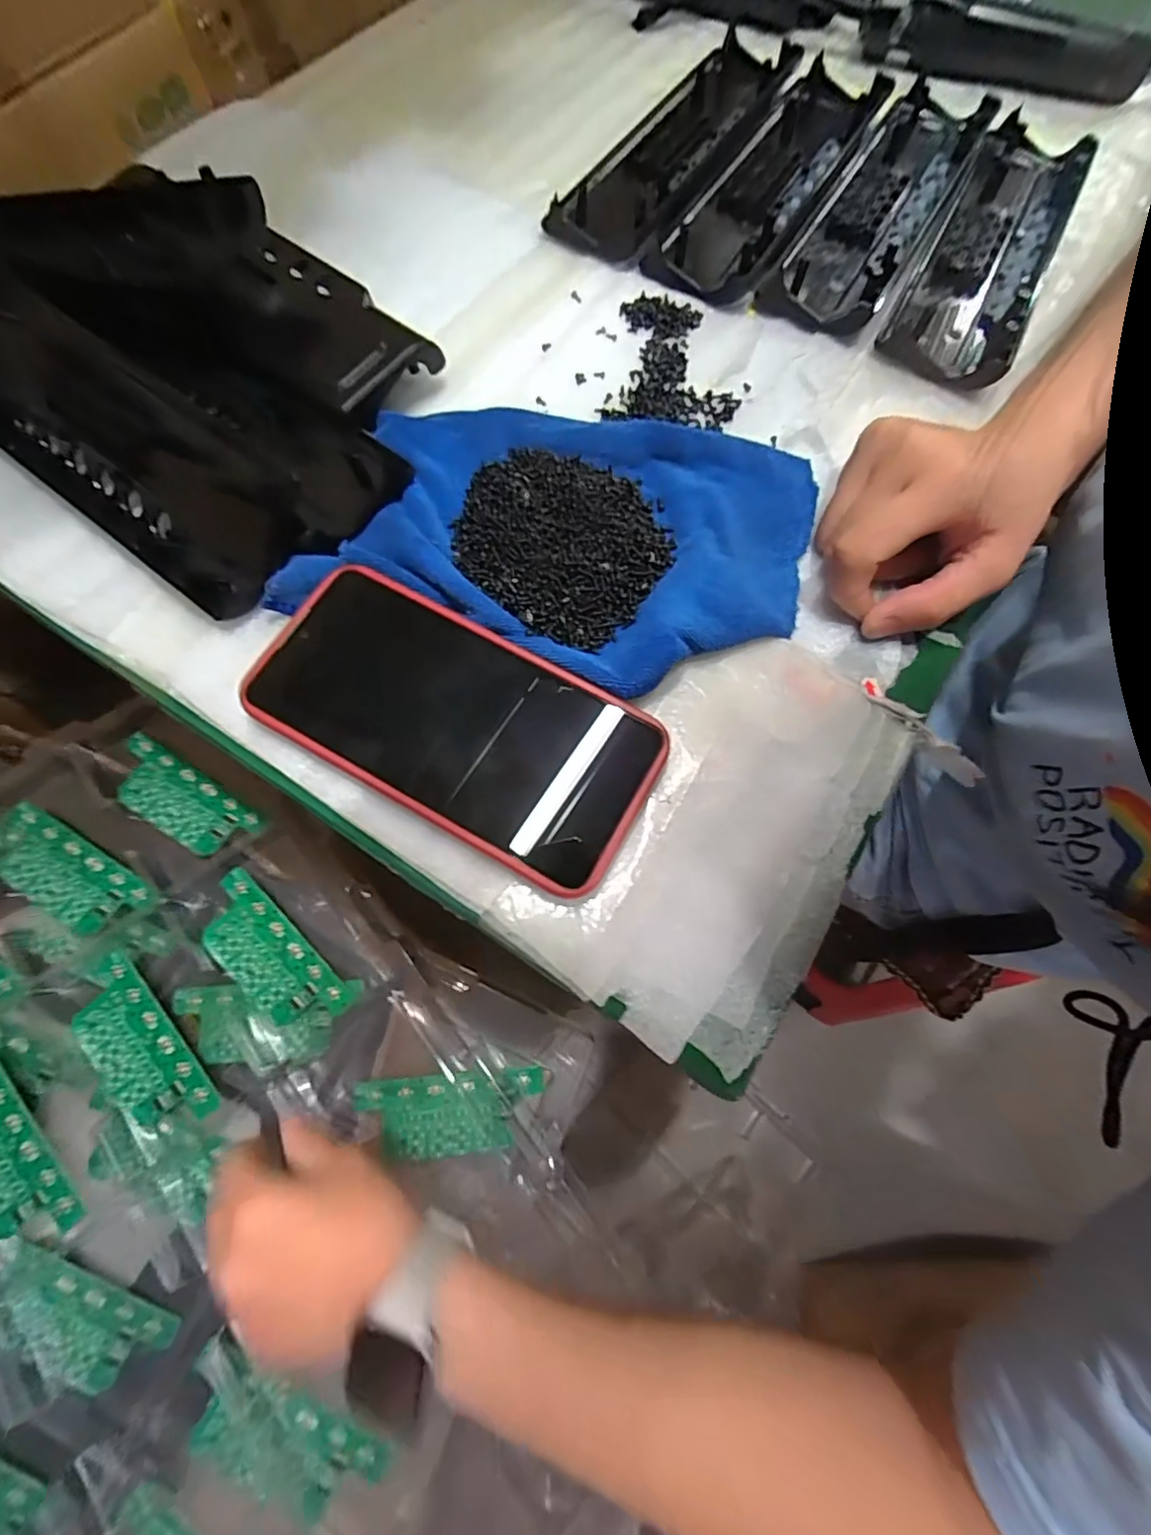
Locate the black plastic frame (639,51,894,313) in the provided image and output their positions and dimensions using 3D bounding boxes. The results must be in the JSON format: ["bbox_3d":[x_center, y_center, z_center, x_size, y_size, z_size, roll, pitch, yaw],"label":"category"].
[{"bbox_3d":[0.126,-0.378,0.366,0.068,0.019,0.242,29,72,9],"label":"black plastic frame"}]

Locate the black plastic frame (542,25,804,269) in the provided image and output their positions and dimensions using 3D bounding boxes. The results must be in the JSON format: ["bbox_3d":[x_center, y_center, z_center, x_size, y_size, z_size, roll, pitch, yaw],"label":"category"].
[{"bbox_3d":[0.067,-0.413,0.380,0.071,0.024,0.239,28,72,9],"label":"black plastic frame"}]

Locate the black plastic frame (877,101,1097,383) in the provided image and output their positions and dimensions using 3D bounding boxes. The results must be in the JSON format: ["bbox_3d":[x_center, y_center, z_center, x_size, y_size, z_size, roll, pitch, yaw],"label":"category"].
[{"bbox_3d":[0.249,-0.311,0.342,0.069,0.020,0.231,27,72,8],"label":"black plastic frame"}]

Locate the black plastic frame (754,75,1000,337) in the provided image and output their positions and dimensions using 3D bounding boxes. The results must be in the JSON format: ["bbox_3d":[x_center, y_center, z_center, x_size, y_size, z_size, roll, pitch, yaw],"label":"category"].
[{"bbox_3d":[0.191,-0.355,0.359,0.067,0.022,0.237,29,72,9],"label":"black plastic frame"}]

